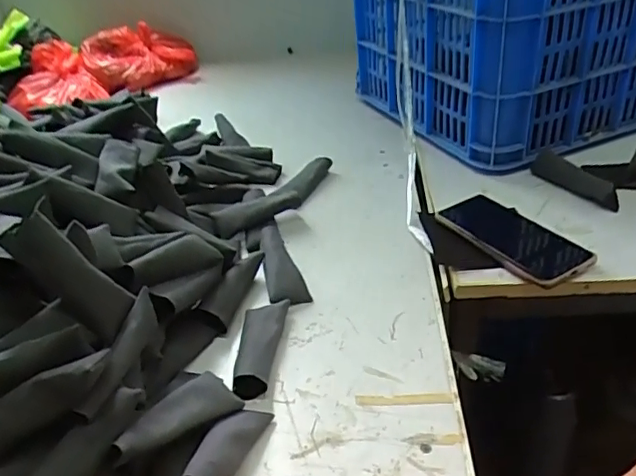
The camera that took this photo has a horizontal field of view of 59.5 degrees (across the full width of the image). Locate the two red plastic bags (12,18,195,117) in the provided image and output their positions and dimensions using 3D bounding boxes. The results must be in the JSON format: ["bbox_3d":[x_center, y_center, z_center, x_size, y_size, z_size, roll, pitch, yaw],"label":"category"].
[{"bbox_3d":[-0.418,-0.328,1.074,0.355,0.099,0.166,-30,41,-32],"label":"two red plastic bags"}]

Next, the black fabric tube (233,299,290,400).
[{"bbox_3d":[-0.050,0.091,0.491,0.037,0.033,0.105,-2,34,5],"label":"black fabric tube"}]

